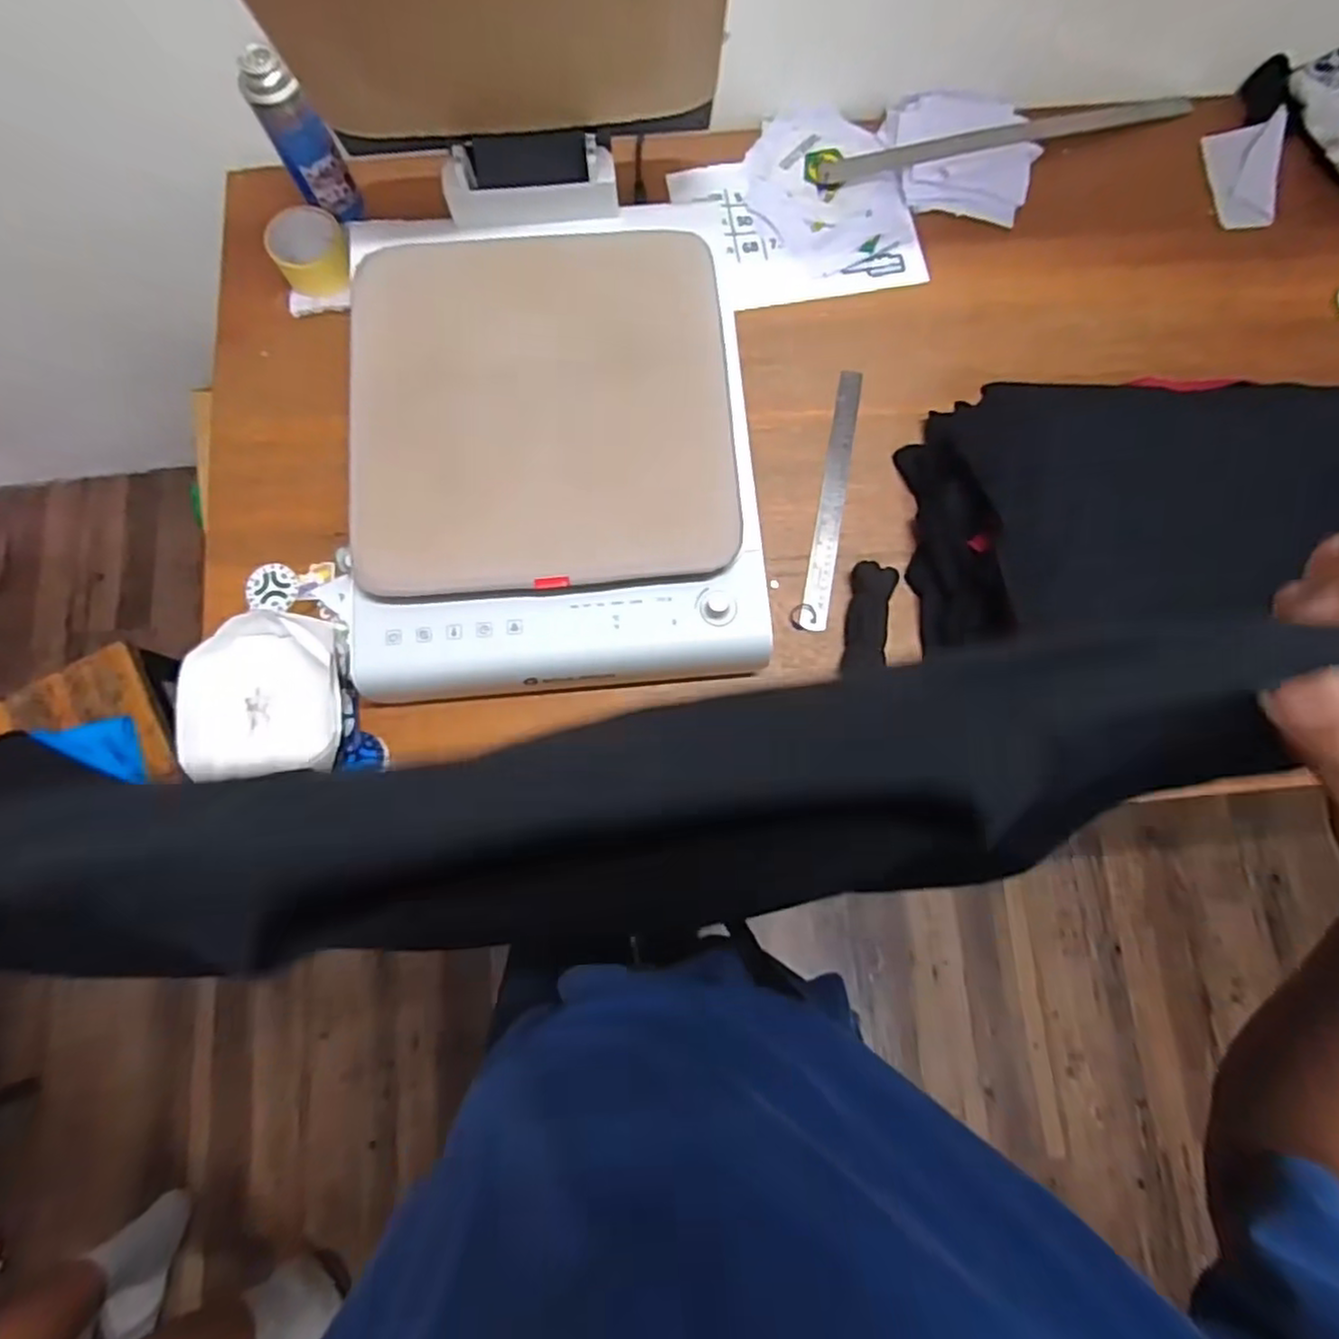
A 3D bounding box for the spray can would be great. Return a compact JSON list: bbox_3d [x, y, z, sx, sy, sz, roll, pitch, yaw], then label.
[{"bbox_3d":[-0.413,-0.592,0.779,0.061,0.166,0.063,0,80,-1],"label":"spray can"}]

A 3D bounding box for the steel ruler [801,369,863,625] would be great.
[{"bbox_3d":[0.189,-0.197,0.795,0.029,0.010,0.313,10,80,4],"label":"steel ruler"}]

